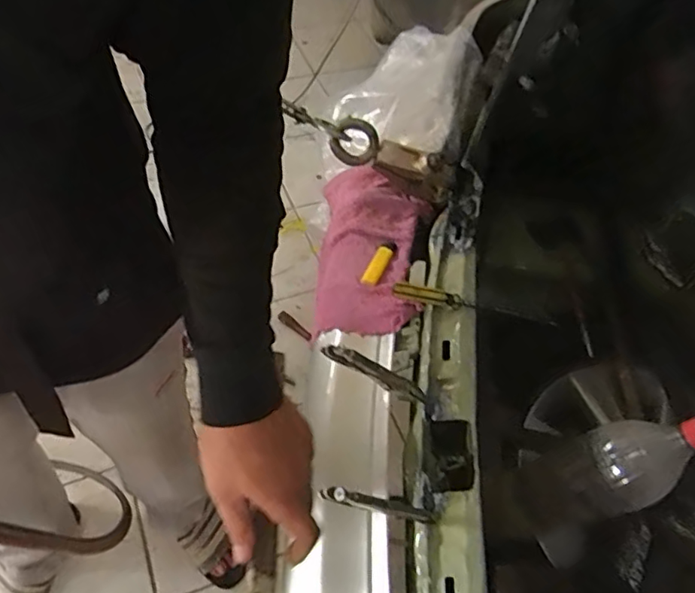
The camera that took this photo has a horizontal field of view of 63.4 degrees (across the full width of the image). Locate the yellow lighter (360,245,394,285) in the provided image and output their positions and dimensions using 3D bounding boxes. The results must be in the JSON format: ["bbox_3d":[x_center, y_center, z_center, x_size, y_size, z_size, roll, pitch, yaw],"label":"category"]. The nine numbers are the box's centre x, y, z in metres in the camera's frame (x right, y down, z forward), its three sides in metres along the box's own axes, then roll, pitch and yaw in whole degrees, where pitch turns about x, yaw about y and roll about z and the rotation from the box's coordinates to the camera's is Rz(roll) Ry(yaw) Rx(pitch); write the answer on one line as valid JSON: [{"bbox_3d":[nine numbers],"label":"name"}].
[{"bbox_3d":[0.042,-0.044,0.808,0.024,0.008,0.065,24,74,21],"label":"yellow lighter"}]

